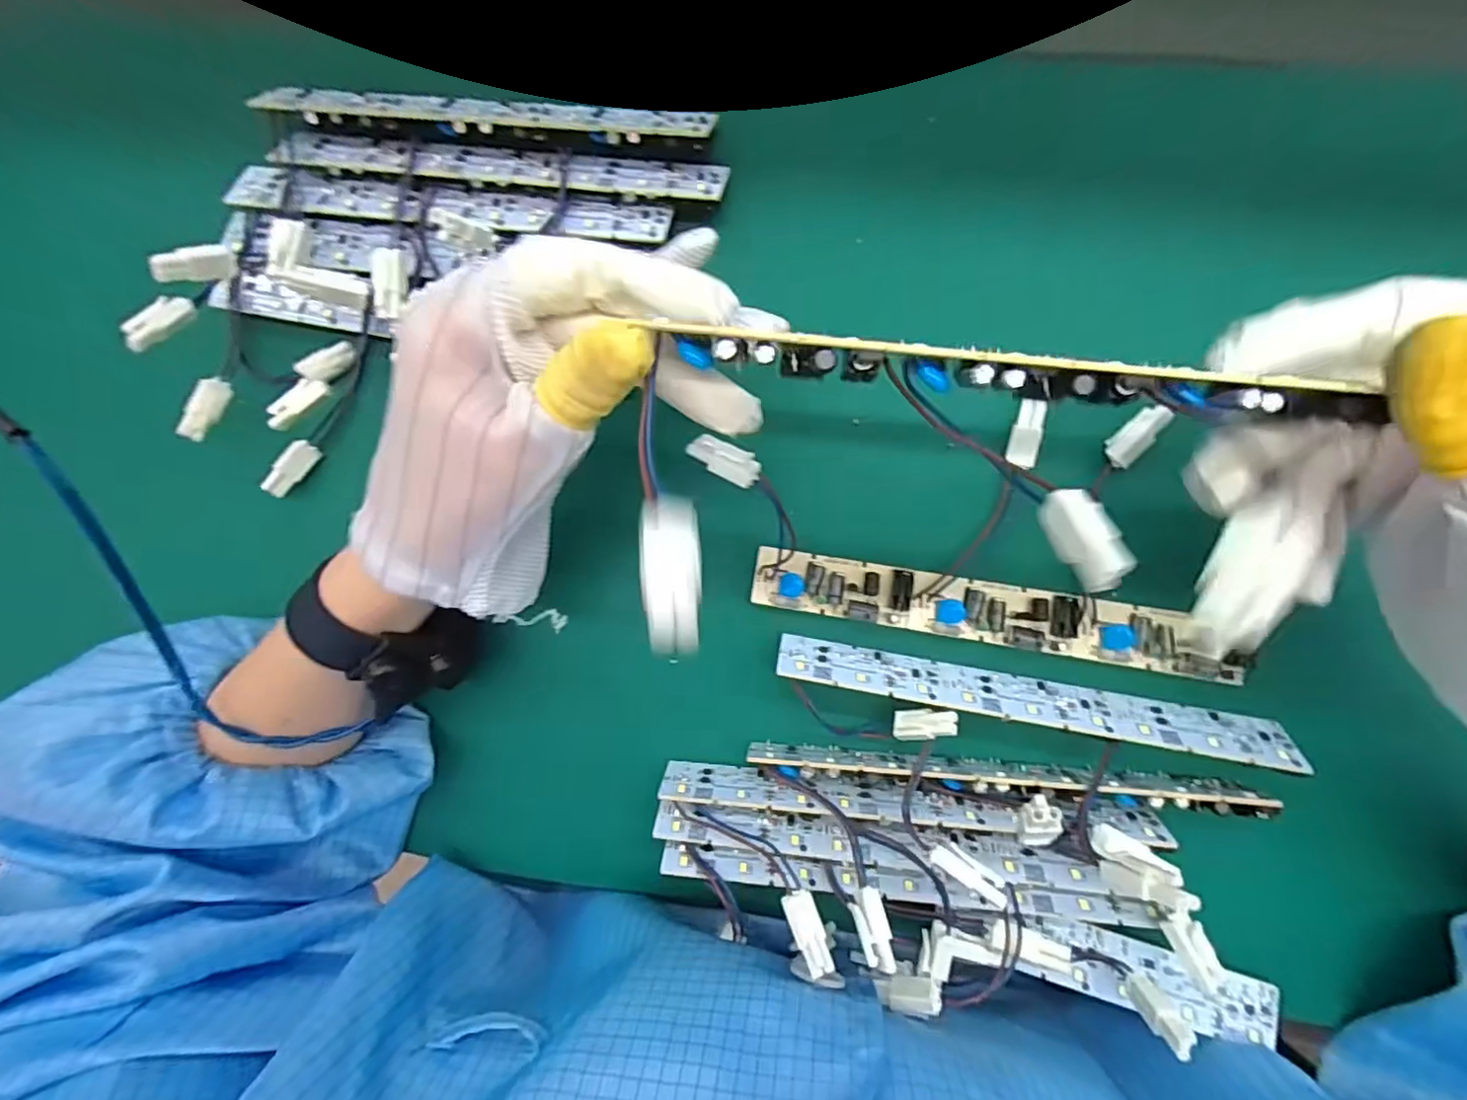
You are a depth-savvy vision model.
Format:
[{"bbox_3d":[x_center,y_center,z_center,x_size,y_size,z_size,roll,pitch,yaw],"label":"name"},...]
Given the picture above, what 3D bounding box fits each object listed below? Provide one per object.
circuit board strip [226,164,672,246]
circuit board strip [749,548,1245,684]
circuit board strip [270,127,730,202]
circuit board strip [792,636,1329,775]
[{"bbox_3d":[-0.119,-0.143,0.259,0.188,0.007,0.020,8,91,6],"label":"circuit board strip"},{"bbox_3d":[0.100,0.025,0.249,0.184,0.007,0.025,9,91,6],"label":"circuit board strip"},{"bbox_3d":[-0.096,-0.158,0.254,0.186,0.009,0.019,7,91,6],"label":"circuit board strip"},{"bbox_3d":[0.113,0.056,0.243,0.189,0.026,0.006,9,124,6],"label":"circuit board strip"}]

